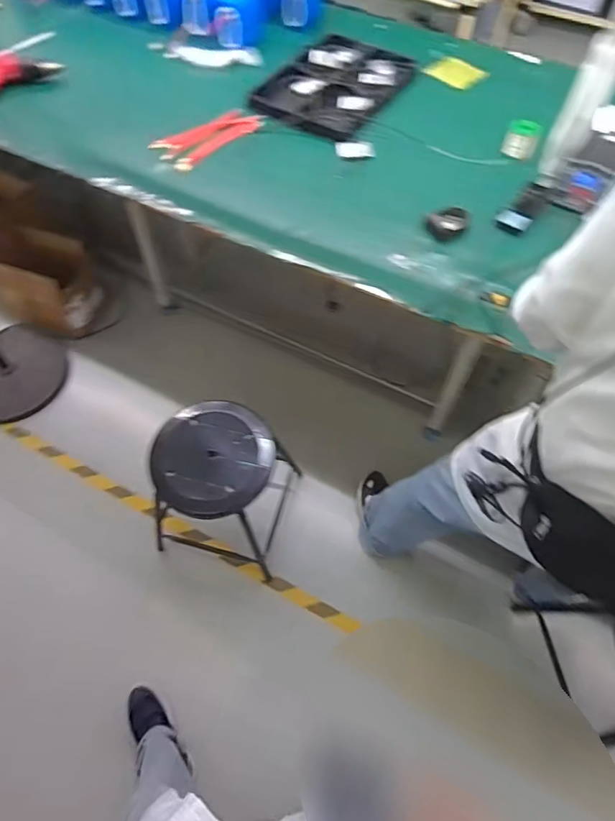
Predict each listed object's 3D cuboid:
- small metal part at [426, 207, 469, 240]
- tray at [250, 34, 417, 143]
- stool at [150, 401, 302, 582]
[{"bbox_3d":[0.350,-0.461,1.217,0.089,0.047,0.085,0,60,0],"label":"small metal part"},{"bbox_3d":[0.083,-0.991,1.512,0.363,0.035,0.477,27,64,14],"label":"tray"},{"bbox_3d":[-0.250,0.227,1.383,0.342,0.432,0.342,16,62,9],"label":"stool"}]

